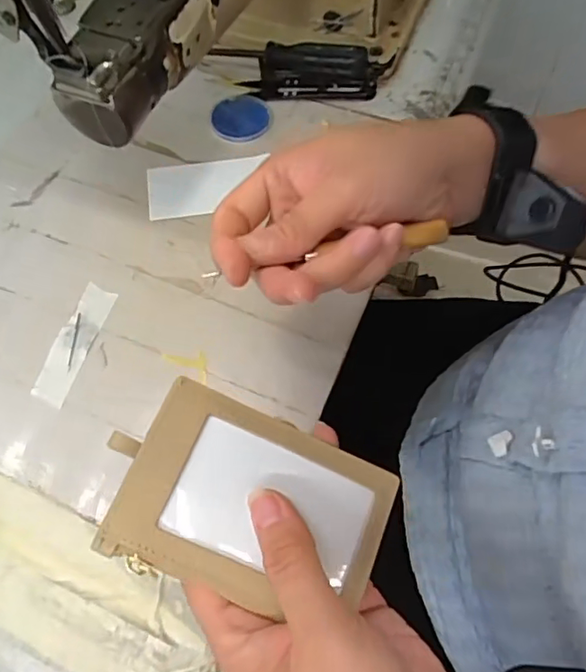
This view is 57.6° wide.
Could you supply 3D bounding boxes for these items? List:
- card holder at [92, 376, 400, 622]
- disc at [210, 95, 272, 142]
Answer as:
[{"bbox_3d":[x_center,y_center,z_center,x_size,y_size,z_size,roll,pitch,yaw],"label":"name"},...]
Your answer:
[{"bbox_3d":[-0.016,0.069,0.220,0.112,0.006,0.072,25,67,-8],"label":"card holder"},{"bbox_3d":[-0.043,-0.182,0.441,0.047,0.008,0.054,2,64,4],"label":"disc"}]

